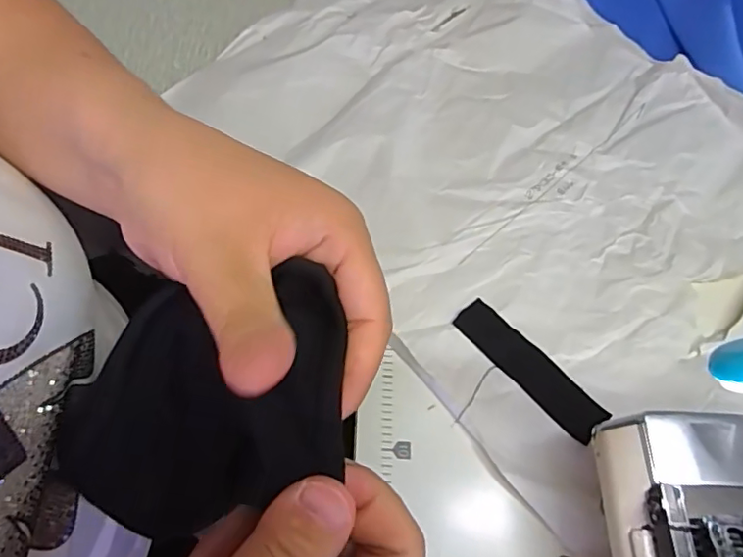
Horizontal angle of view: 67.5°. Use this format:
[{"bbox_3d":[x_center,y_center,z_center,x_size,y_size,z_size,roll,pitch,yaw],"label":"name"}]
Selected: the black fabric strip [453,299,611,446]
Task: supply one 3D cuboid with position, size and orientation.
[{"bbox_3d":[0.109,0.061,0.388,0.031,0.004,0.117,-40,69,-21],"label":"black fabric strip"}]

